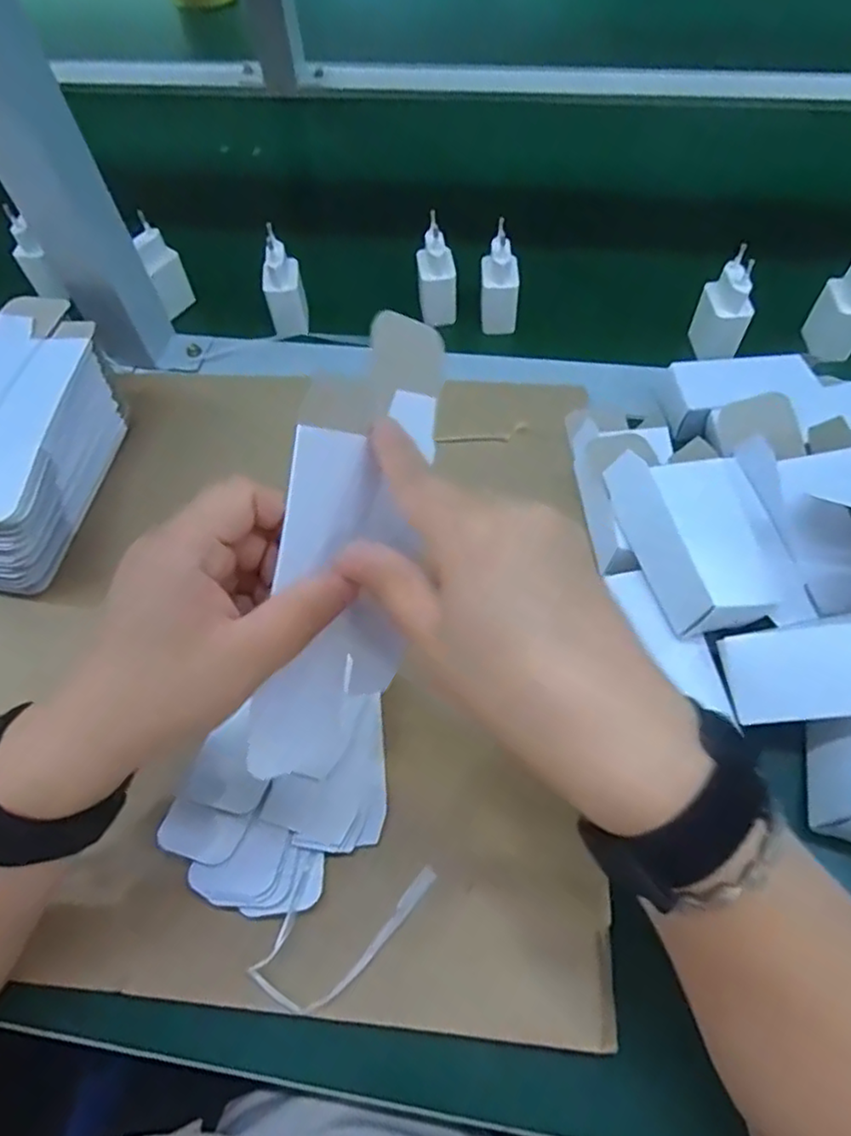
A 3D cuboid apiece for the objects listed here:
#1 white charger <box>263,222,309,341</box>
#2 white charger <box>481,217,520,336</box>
[{"bbox_3d":[-0.113,-0.224,0.518,0.030,0.083,0.024,-12,61,-3],"label":"white charger"},{"bbox_3d":[0.058,-0.222,0.505,0.028,0.077,0.024,-1,61,3],"label":"white charger"}]

